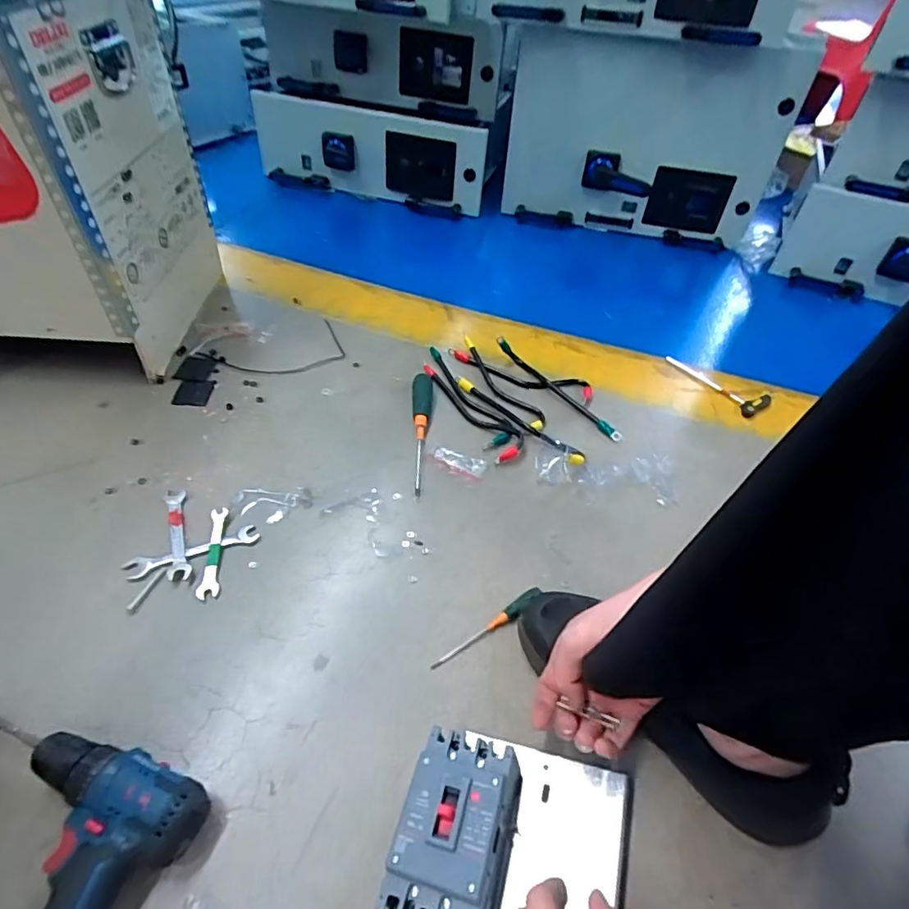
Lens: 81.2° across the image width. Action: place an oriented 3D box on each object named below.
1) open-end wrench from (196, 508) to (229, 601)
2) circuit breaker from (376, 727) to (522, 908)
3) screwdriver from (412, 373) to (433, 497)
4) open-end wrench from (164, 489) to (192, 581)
[{"bbox_3d":[-0.283,0.113,0.621,0.023,0.009,0.117,-6,47,-9],"label":"open-end wrench"},{"bbox_3d":[0.001,0.305,0.431,0.088,0.077,0.129,14,47,9],"label":"circuit breaker"},{"bbox_3d":[-0.048,-0.036,0.772,0.029,0.027,0.220,1,47,-3],"label":"screwdriver"},{"bbox_3d":[-0.332,0.092,0.636,0.026,0.008,0.133,-14,49,-16],"label":"open-end wrench"}]

